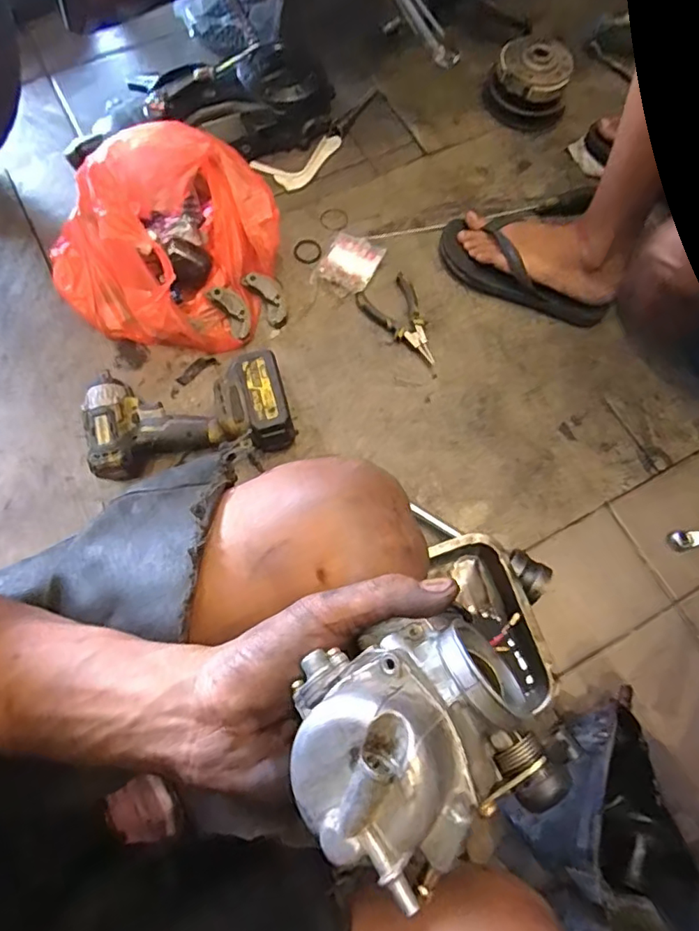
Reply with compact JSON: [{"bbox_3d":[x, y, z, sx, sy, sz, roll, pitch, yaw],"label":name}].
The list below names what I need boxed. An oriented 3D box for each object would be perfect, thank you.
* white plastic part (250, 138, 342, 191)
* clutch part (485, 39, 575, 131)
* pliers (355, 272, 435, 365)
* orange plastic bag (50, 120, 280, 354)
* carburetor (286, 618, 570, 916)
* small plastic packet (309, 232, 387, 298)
[{"bbox_3d":[-0.077,-0.491,0.898,0.155,0.017,0.065,-24,75,-9],"label":"white plastic part"},{"bbox_3d":[0.307,-0.655,0.937,0.143,0.081,0.122,19,73,4],"label":"clutch part"},{"bbox_3d":[0.082,-0.211,0.803,0.085,0.016,0.144,-31,76,-11],"label":"pliers"},{"bbox_3d":[-0.259,-0.324,0.776,0.302,0.125,0.296,20,73,4],"label":"orange plastic bag"},{"bbox_3d":[0.025,0.096,0.195,0.085,0.056,0.072,-19,74,-8],"label":"carburetor"},{"bbox_3d":[-0.002,-0.304,0.830,0.082,0.008,0.102,26,73,6],"label":"small plastic packet"}]

